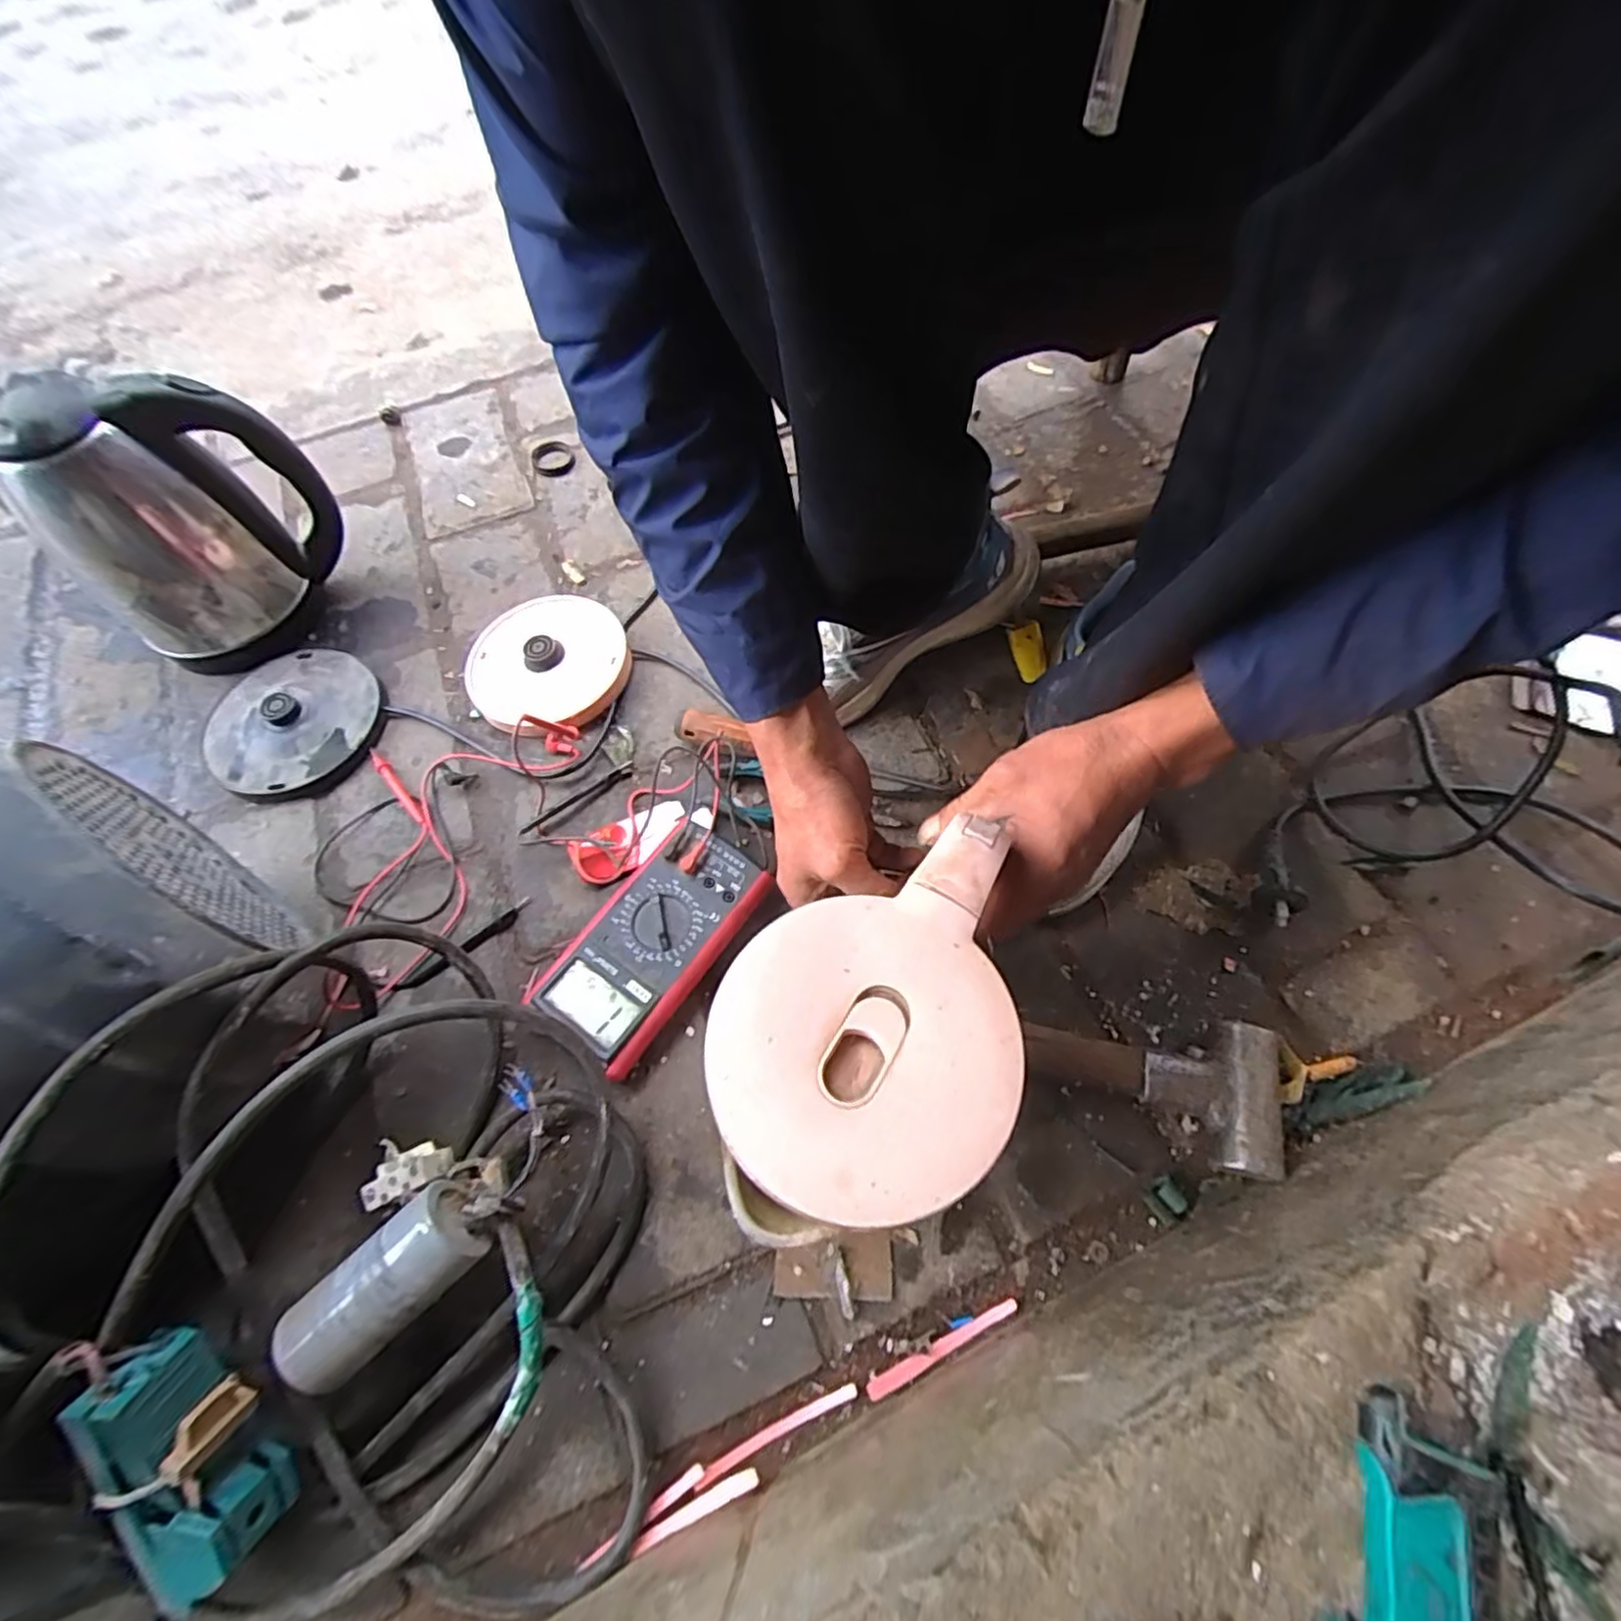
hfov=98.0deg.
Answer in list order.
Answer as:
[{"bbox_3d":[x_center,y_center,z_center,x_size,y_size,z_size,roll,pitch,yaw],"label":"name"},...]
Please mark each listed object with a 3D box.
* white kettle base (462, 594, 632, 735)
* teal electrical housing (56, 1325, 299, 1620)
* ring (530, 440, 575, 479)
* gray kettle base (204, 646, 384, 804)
[{"bbox_3d":[-0.237,-0.134,0.628,0.146,0.037,0.138,-1,63,2],"label":"white kettle base"},{"bbox_3d":[-0.305,0.314,0.338,0.048,0.042,0.109,-29,91,-12],"label":"teal electrical housing"},{"bbox_3d":[-0.284,-0.387,0.775,0.045,0.007,0.056,-26,65,-11],"label":"ring"},{"bbox_3d":[-0.454,-0.082,0.615,0.148,0.030,0.144,25,67,14],"label":"gray kettle base"}]

